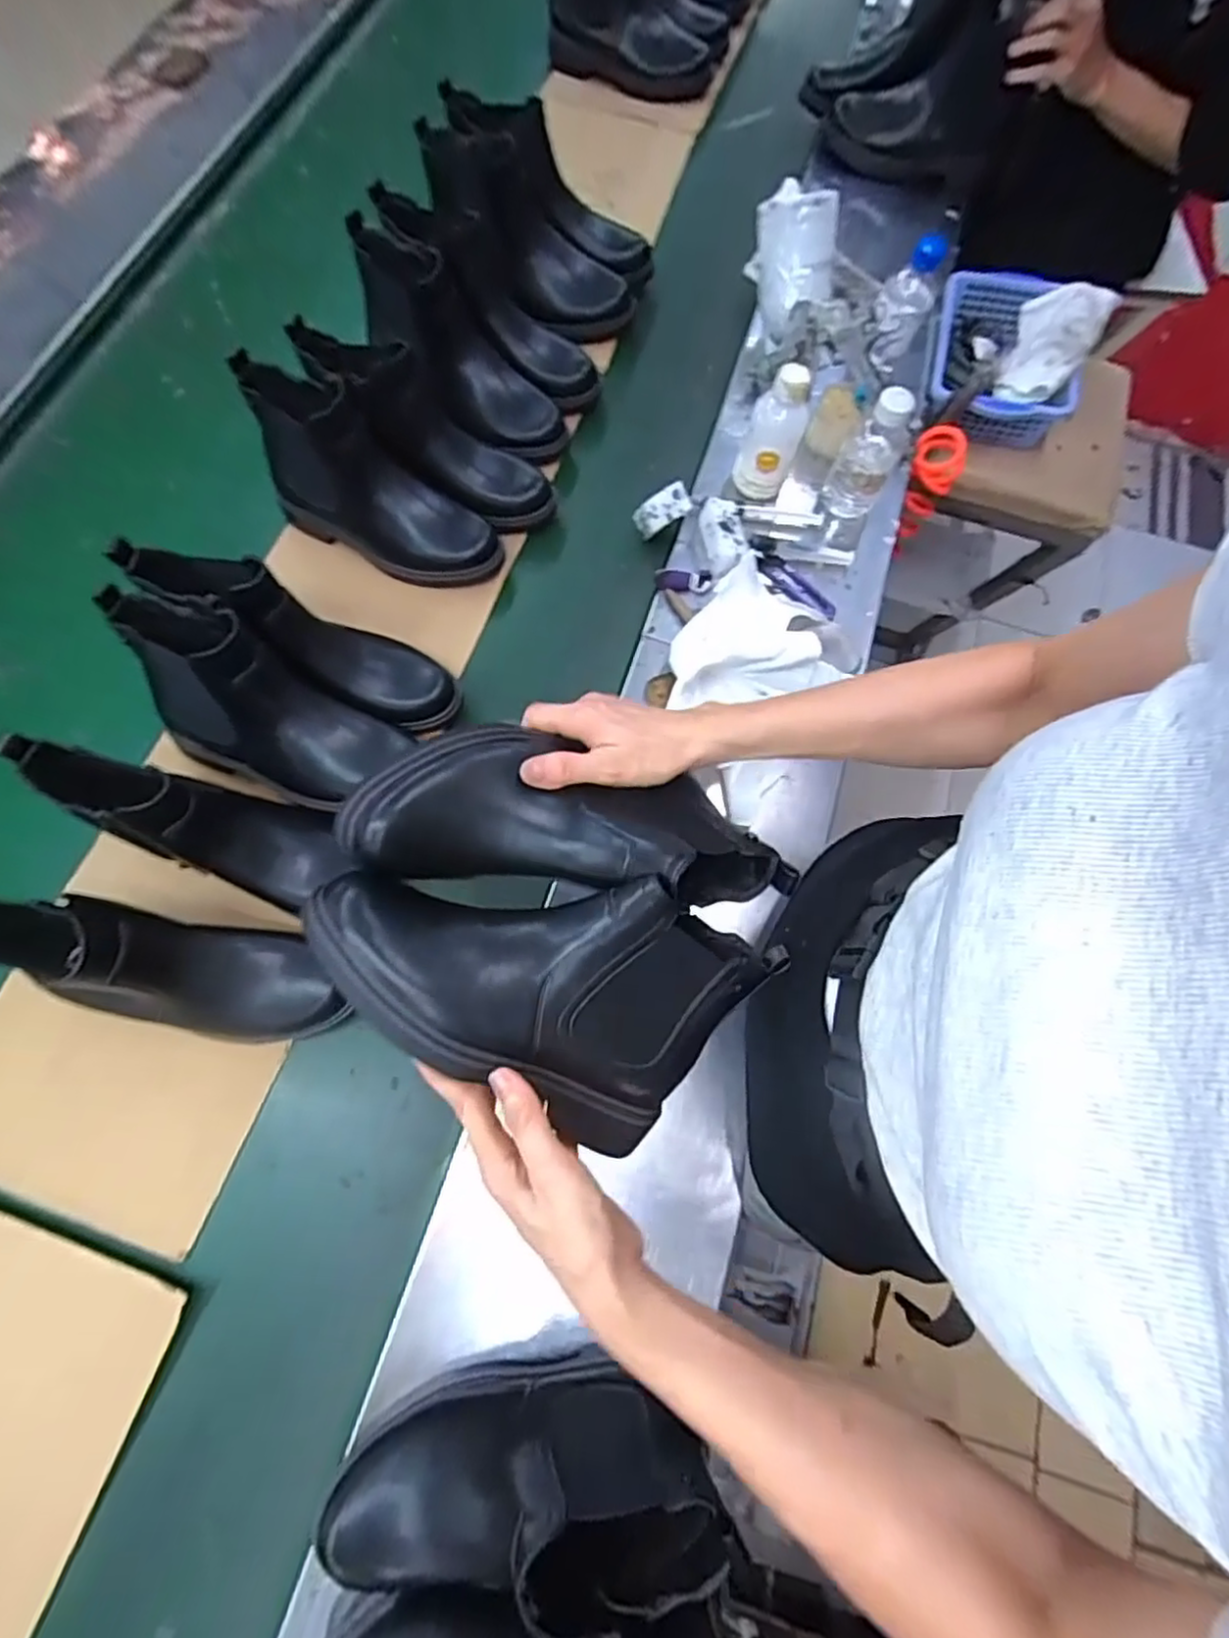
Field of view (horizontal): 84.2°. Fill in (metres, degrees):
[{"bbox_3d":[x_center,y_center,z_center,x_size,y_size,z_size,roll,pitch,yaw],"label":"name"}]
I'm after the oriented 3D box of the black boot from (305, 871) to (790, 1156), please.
[{"bbox_3d":[-0.044,0.085,0.417,0.237,0.085,0.154,30,74,8],"label":"black boot"}]

